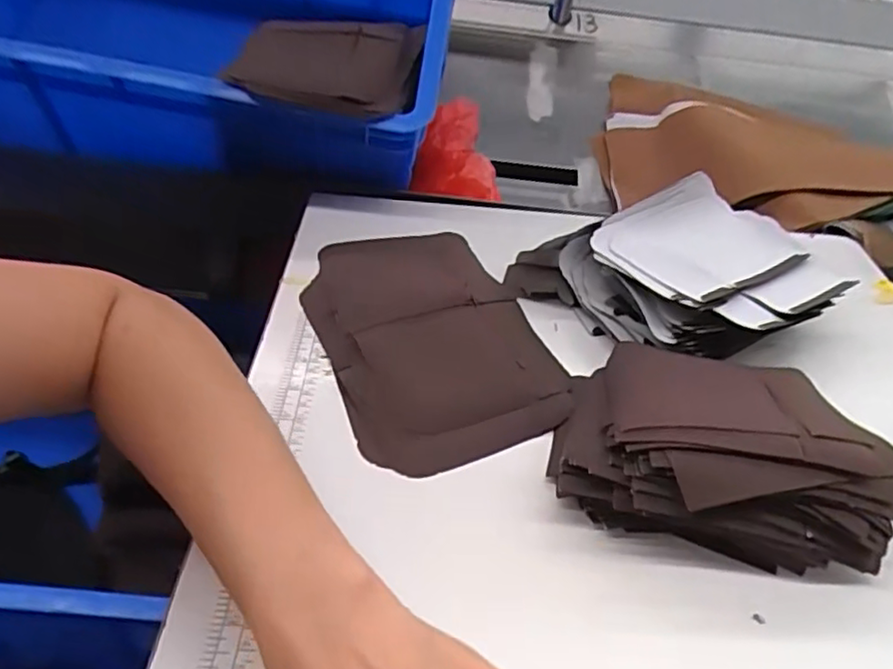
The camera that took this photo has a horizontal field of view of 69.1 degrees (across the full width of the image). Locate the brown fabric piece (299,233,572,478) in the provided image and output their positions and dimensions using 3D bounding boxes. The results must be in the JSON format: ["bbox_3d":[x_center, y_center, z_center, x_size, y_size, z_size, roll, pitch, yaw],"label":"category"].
[{"bbox_3d":[-0.013,-0.007,0.463,0.148,0.023,0.233,-11,43,-21],"label":"brown fabric piece"}]

